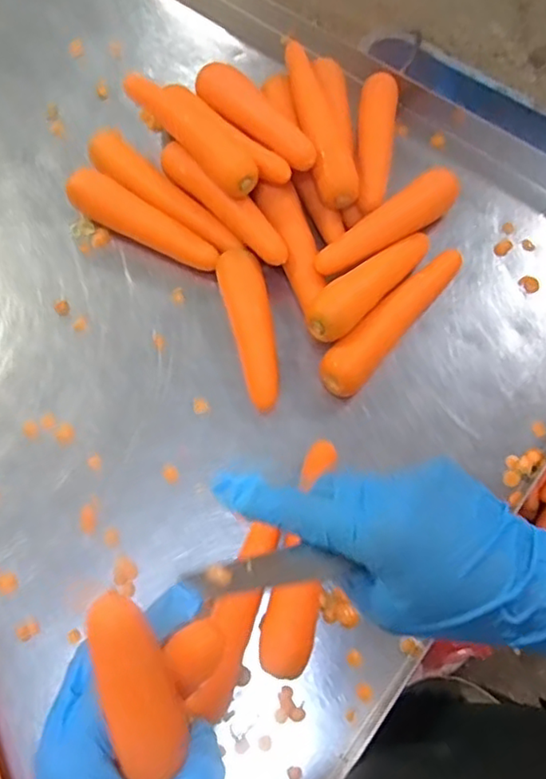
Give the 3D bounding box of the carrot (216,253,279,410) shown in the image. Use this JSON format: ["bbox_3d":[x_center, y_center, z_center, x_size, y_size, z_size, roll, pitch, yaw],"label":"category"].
[{"bbox_3d":[-0.022,-0.058,0.577,0.041,0.028,0.157,-11,71,-5],"label":"carrot"}]

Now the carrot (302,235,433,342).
[{"bbox_3d":[0.096,-0.099,0.572,0.042,0.042,0.163,44,61,14],"label":"carrot"}]

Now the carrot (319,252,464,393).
[{"bbox_3d":[0.115,-0.066,0.569,0.040,0.043,0.189,42,75,13],"label":"carrot"}]

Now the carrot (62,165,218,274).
[{"bbox_3d":[-0.130,-0.166,0.614,0.174,0.031,0.041,32,73,10],"label":"carrot"}]

